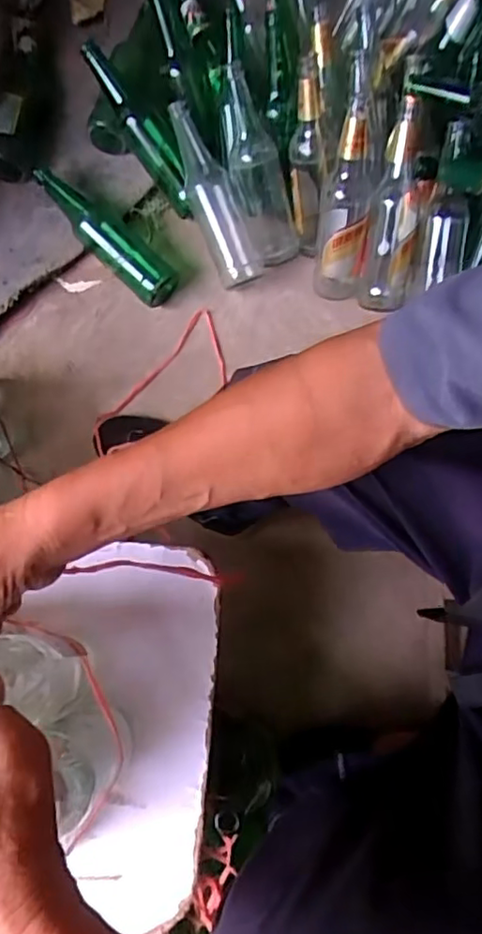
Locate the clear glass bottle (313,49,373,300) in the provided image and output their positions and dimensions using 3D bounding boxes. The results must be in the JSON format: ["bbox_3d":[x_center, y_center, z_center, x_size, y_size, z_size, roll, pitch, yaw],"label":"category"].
[{"bbox_3d":[0.149,-0.381,0.850,0.068,0.254,0.075,3,40,0],"label":"clear glass bottle"}]

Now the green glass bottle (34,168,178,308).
[{"bbox_3d":[-0.205,-0.355,0.930,0.259,0.072,0.067,43,81,9],"label":"green glass bottle"}]

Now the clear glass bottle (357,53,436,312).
[{"bbox_3d":[0.229,-0.392,0.868,0.087,0.089,0.296,5,115,1],"label":"clear glass bottle"}]

